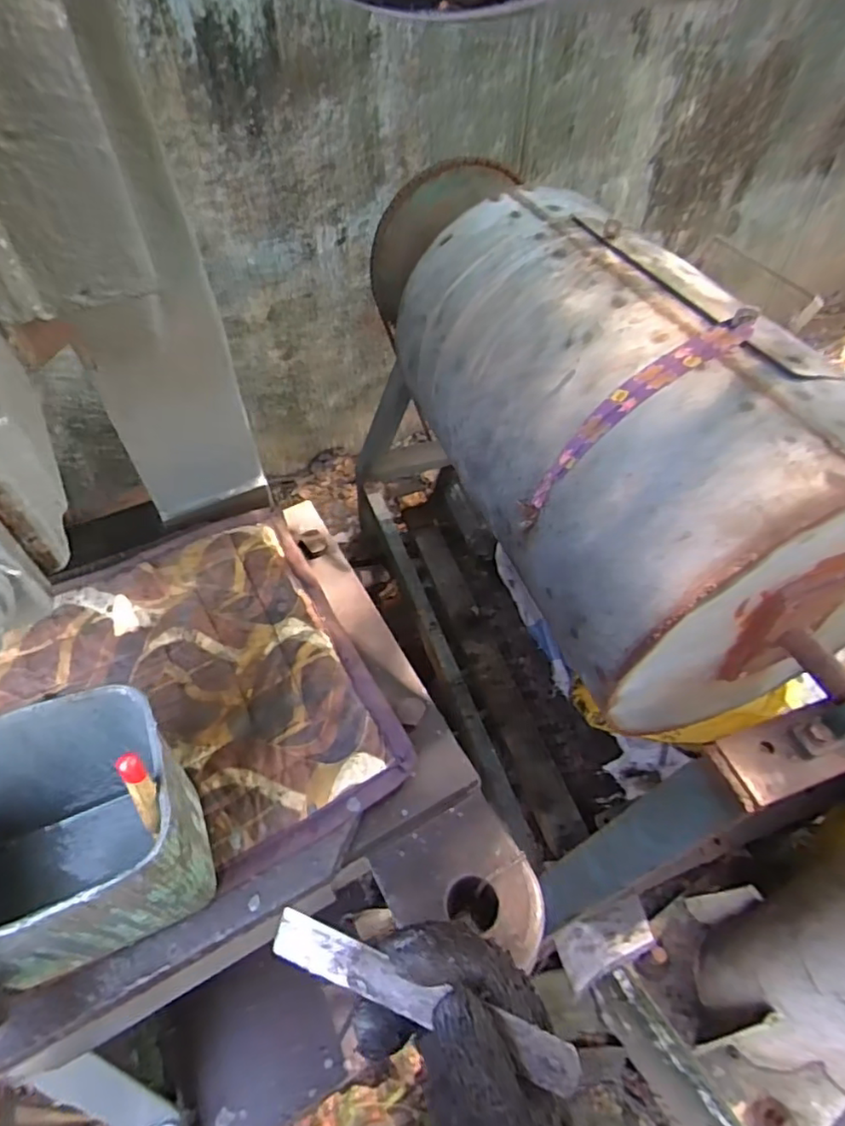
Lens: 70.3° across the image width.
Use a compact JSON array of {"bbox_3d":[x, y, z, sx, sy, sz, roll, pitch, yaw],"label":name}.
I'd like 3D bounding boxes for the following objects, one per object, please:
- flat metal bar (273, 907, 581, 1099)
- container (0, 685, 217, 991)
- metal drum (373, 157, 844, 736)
[{"bbox_3d":[-0.004,0.227,0.315,0.169,0.004,0.022,13,81,19],"label":"flat metal bar"},{"bbox_3d":[-0.226,0.186,0.385,0.156,0.168,0.122,-17,51,-15],"label":"container"},{"bbox_3d":[0.260,-0.217,0.852,0.390,0.310,0.814,-16,51,-14],"label":"metal drum"}]

